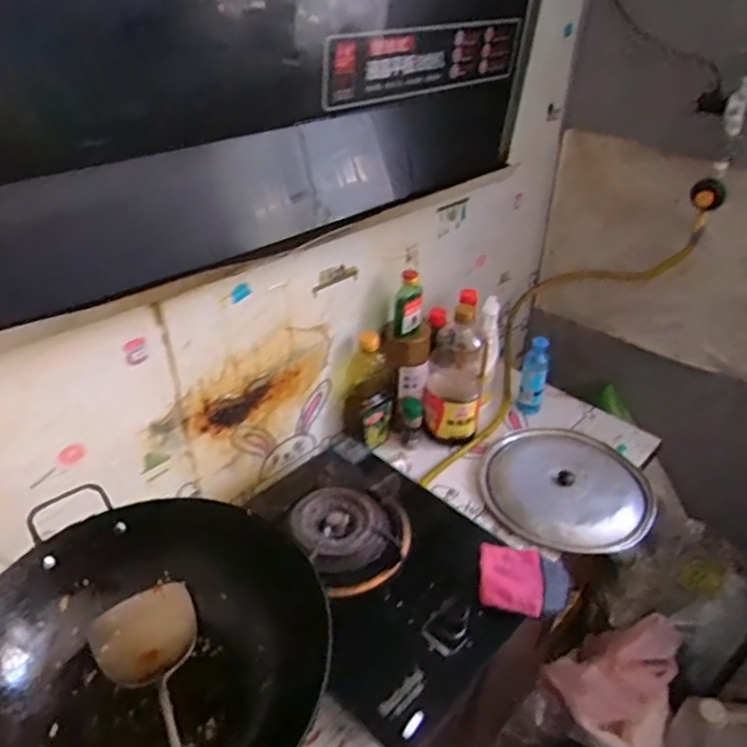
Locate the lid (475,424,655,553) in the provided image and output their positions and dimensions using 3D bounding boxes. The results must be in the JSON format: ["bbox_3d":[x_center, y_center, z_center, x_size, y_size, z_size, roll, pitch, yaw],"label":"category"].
[{"bbox_3d":[0.349,0.198,1.111,0.305,0.039,0.282,1,35,-1],"label":"lid"}]

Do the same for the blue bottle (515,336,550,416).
[{"bbox_3d":[0.324,0.006,1.248,0.051,0.164,0.042,11,36,12],"label":"blue bottle"}]

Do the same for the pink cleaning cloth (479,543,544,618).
[{"bbox_3d":[0.188,0.274,0.834,0.084,0.016,0.104,7,35,7],"label":"pink cleaning cloth"}]

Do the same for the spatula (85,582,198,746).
[{"bbox_3d":[-0.149,0.274,0.477,0.093,0.051,0.373,-18,14,-26],"label":"spatula"}]

